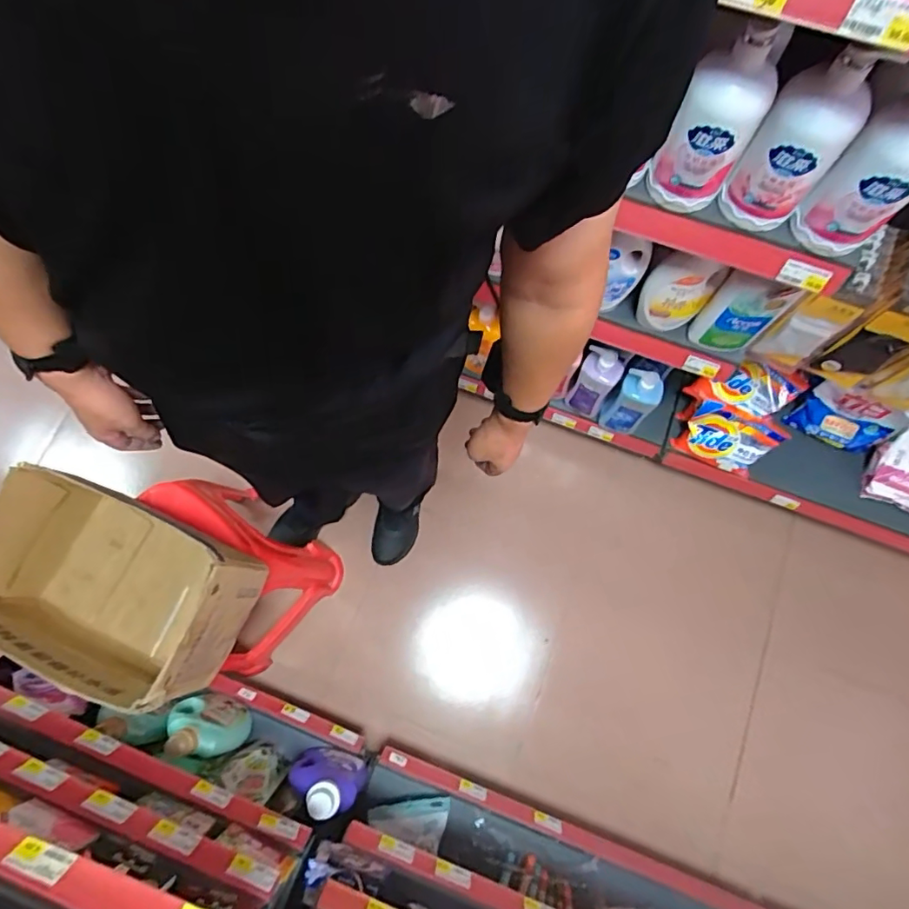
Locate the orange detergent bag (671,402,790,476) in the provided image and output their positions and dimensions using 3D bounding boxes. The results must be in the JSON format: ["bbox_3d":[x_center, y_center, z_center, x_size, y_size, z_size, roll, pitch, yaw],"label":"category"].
[{"bbox_3d":[0.655,-0.043,1.277,0.200,0.119,0.120,25,76,7],"label":"orange detergent bag"}]

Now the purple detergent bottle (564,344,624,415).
[{"bbox_3d":[0.313,-0.160,1.220,0.088,0.222,0.061,21,76,6],"label":"purple detergent bottle"}]

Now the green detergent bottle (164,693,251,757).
[{"bbox_3d":[-0.494,0.535,1.059,0.146,0.199,0.067,41,78,10],"label":"green detergent bottle"}]

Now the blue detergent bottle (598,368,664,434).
[{"bbox_3d":[0.402,-0.118,1.228,0.095,0.219,0.070,29,77,8],"label":"blue detergent bottle"}]

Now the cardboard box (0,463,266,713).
[{"bbox_3d":[-0.531,0.208,0.848,0.368,0.205,0.235,25,76,7],"label":"cardboard box"}]

